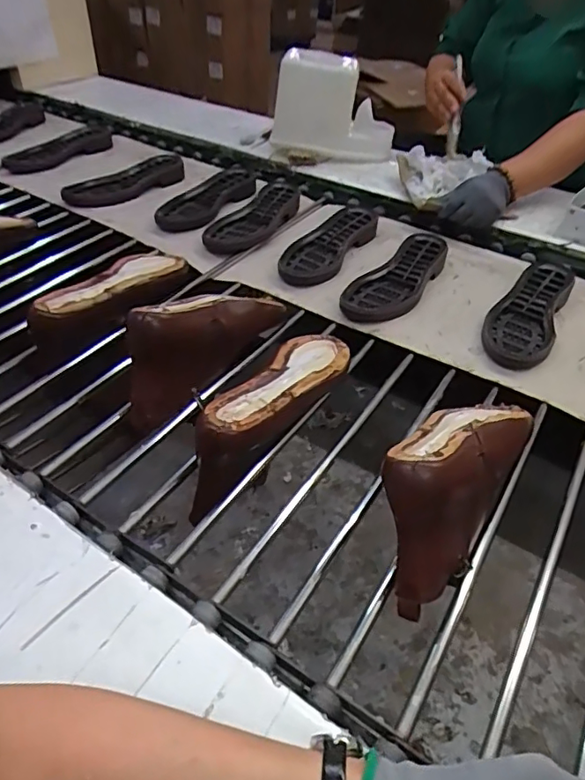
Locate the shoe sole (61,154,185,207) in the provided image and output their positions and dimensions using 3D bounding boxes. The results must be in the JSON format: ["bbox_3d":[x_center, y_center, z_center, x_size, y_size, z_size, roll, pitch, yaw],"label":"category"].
[{"bbox_3d":[-0.331,-0.407,1.099,0.094,0.048,0.260,31,49,28],"label":"shoe sole"}]

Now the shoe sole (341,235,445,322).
[{"bbox_3d":[0.168,-0.177,0.878,0.093,0.033,0.275,25,46,23],"label":"shoe sole"}]

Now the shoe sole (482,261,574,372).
[{"bbox_3d":[0.344,-0.120,0.814,0.090,0.031,0.268,21,45,20],"label":"shoe sole"}]

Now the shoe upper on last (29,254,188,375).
[{"bbox_3d":[-0.233,-0.120,0.745,0.094,0.074,0.253,25,46,23],"label":"shoe upper on last"}]

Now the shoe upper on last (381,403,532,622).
[{"bbox_3d":[0.151,0.077,0.524,0.090,0.111,0.240,24,46,22],"label":"shoe upper on last"}]

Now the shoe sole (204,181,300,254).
[{"bbox_3d":[-0.063,-0.320,1.029,0.085,0.027,0.276,21,45,19],"label":"shoe sole"}]

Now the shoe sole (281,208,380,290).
[{"bbox_3d":[0.064,-0.254,0.955,0.097,0.031,0.268,21,45,19],"label":"shoe sole"}]

